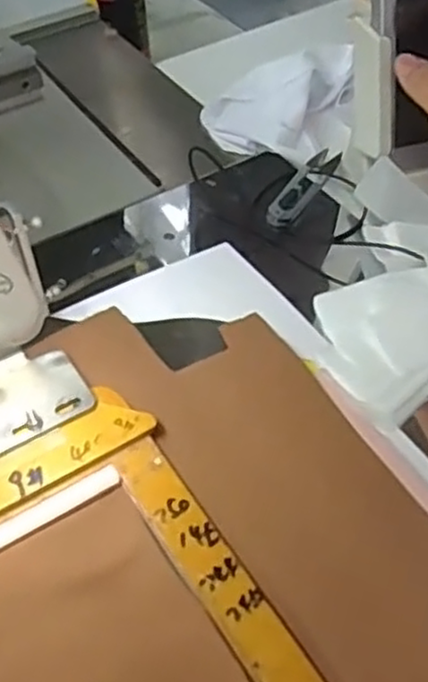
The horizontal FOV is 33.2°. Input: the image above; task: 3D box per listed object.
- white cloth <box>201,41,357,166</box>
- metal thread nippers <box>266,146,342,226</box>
[{"bbox_3d":[0.056,-0.201,0.607,0.123,0.038,0.131,4,49,4],"label":"white cloth"},{"bbox_3d":[0.069,-0.117,0.541,0.021,0.015,0.098,21,52,18],"label":"metal thread nippers"}]

